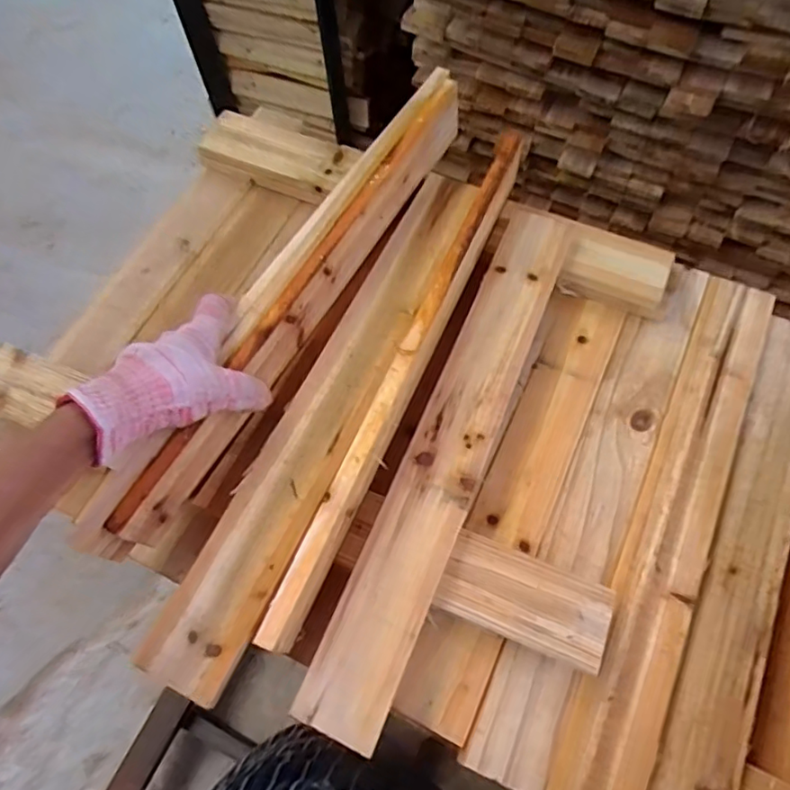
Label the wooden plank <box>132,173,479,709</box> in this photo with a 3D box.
[{"bbox_3d":[-0.045,-0.003,0.477,0.062,0.012,0.480,23,68,12],"label":"wooden plank"}]

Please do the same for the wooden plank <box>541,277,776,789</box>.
[{"bbox_3d":[0.238,0.101,0.485,0.064,0.011,0.493,24,68,12],"label":"wooden plank"}]

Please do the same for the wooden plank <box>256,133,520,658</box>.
[{"bbox_3d":[0.018,-0.033,0.487,0.017,0.067,0.494,22,68,12],"label":"wooden plank"}]

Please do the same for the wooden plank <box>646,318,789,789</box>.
[{"bbox_3d":[0.293,0.141,0.477,0.058,0.012,0.489,23,68,12],"label":"wooden plank"}]

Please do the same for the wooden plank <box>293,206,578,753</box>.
[{"bbox_3d":[0.053,0.032,0.479,0.064,0.015,0.472,22,68,10],"label":"wooden plank"}]

